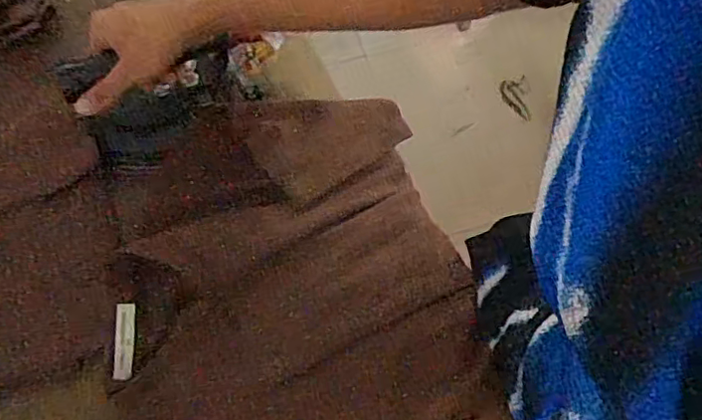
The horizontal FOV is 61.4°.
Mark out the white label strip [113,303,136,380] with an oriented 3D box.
[{"bbox_3d":[-0.197,0.113,0.514,0.016,0.004,0.063,1,76,-13],"label":"white label strip"}]

